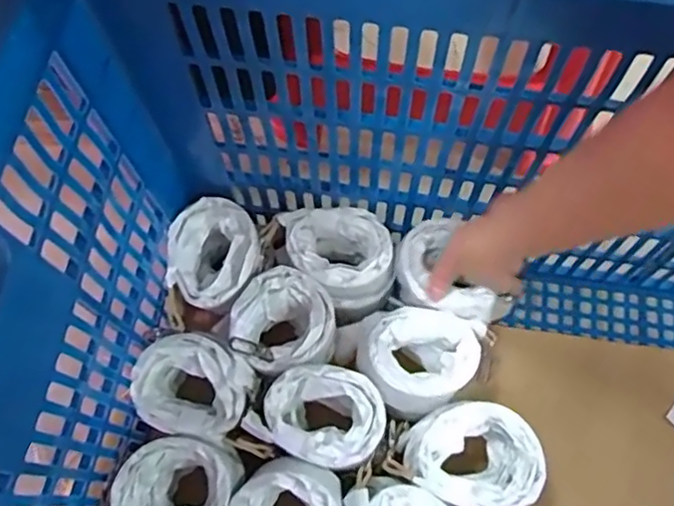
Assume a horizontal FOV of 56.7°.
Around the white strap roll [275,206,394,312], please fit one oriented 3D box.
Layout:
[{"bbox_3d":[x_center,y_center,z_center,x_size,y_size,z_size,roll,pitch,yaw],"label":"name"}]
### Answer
[{"bbox_3d":[0.000,0.005,0.623,0.110,0.064,0.088,-1,68,0],"label":"white strap roll"}]

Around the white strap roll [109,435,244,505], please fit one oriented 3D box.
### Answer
[{"bbox_3d":[-0.134,0.206,0.537,0.090,0.078,0.092,0,68,1],"label":"white strap roll"}]

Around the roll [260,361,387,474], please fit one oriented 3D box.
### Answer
[{"bbox_3d":[-0.010,0.155,0.588,0.109,0.086,0.088,26,71,11],"label":"roll"}]

